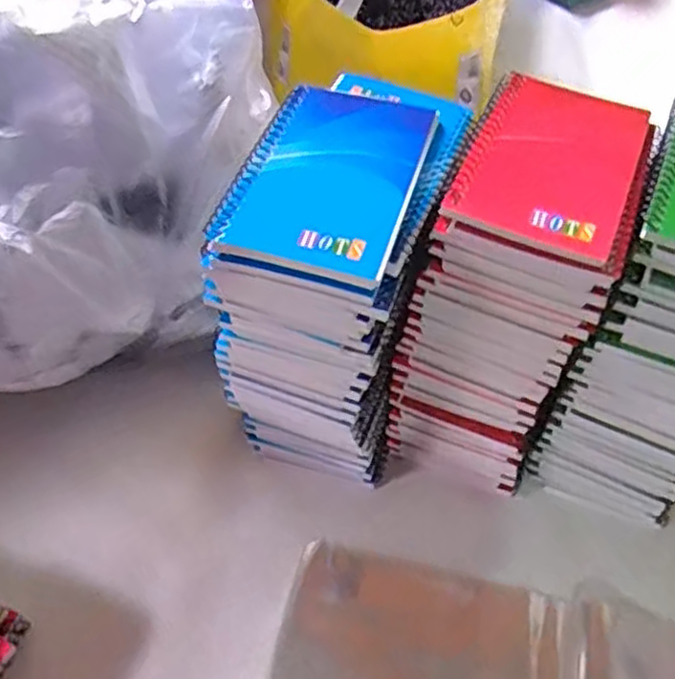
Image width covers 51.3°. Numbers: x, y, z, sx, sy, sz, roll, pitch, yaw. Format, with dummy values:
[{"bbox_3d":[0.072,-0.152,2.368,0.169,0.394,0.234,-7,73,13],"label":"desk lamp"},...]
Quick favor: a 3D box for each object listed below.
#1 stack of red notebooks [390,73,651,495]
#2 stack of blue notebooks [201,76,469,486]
[{"bbox_3d":[0.105,-0.022,0.444,0.093,0.220,0.145,20,56,13],"label":"stack of red notebooks"},{"bbox_3d":[0.002,-0.030,0.441,0.103,0.228,0.151,15,55,10],"label":"stack of blue notebooks"}]

